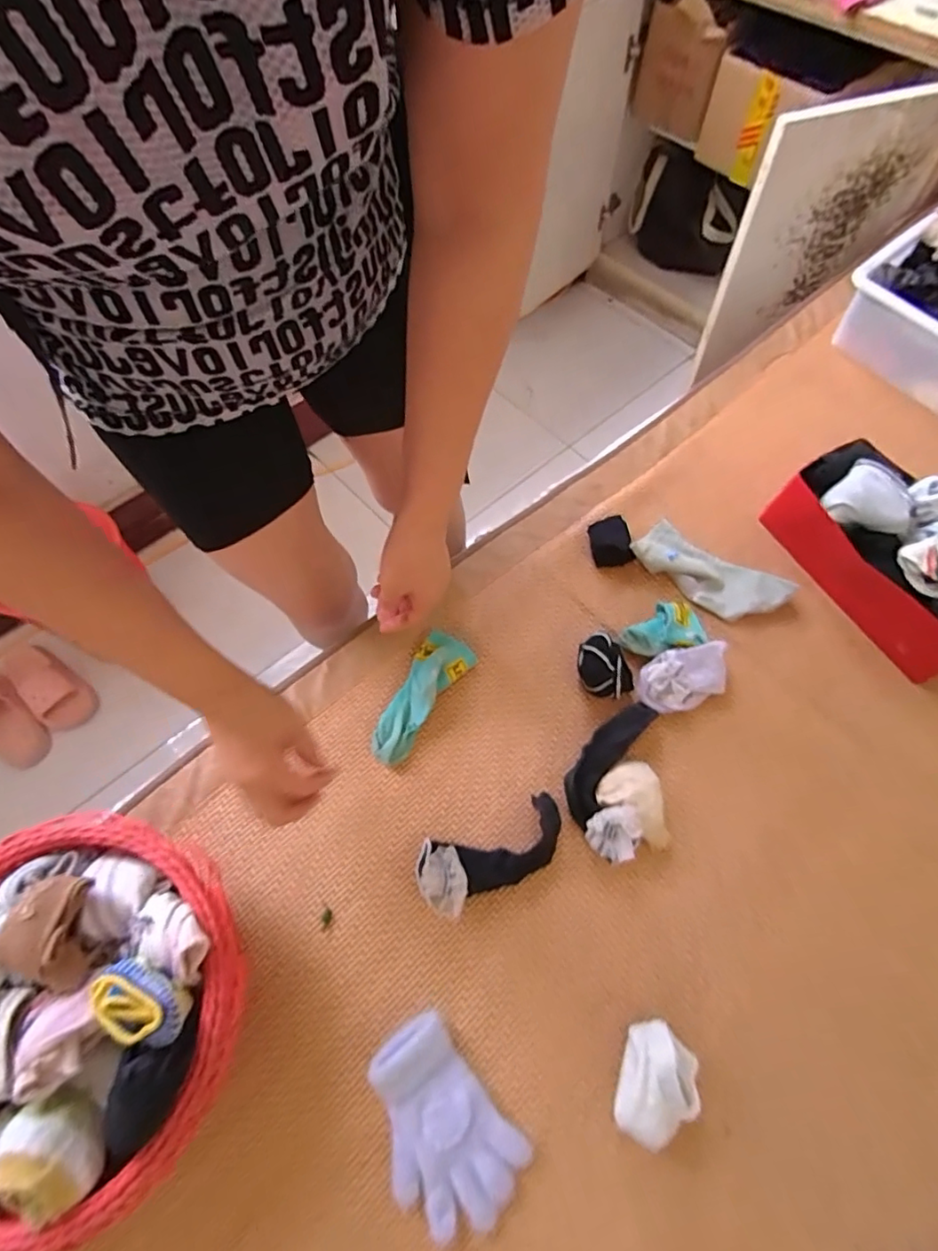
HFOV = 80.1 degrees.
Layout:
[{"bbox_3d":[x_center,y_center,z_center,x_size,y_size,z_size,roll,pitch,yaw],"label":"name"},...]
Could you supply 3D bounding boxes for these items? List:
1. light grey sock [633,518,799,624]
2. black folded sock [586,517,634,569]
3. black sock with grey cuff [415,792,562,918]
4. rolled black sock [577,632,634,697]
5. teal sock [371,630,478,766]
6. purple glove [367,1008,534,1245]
[{"bbox_3d":[0.307,-0.067,0.718,0.188,0.022,0.086,33,69,12],"label":"light grey sock"},{"bbox_3d":[0.185,-0.110,0.732,0.046,0.021,0.066,-10,67,-6],"label":"black folded sock"},{"bbox_3d":[0.024,0.230,0.563,0.156,0.032,0.068,-22,69,-11],"label":"black sock with grey cuff"},{"bbox_3d":[0.156,0.047,0.649,0.052,0.032,0.073,-17,68,-9],"label":"rolled black sock"},{"bbox_3d":[-0.058,0.079,0.631,0.060,0.030,0.159,28,68,11],"label":"teal sock"},{"bbox_3d":[-0.027,0.423,0.470,0.099,0.038,0.151,-36,72,-16],"label":"purple glove"}]

